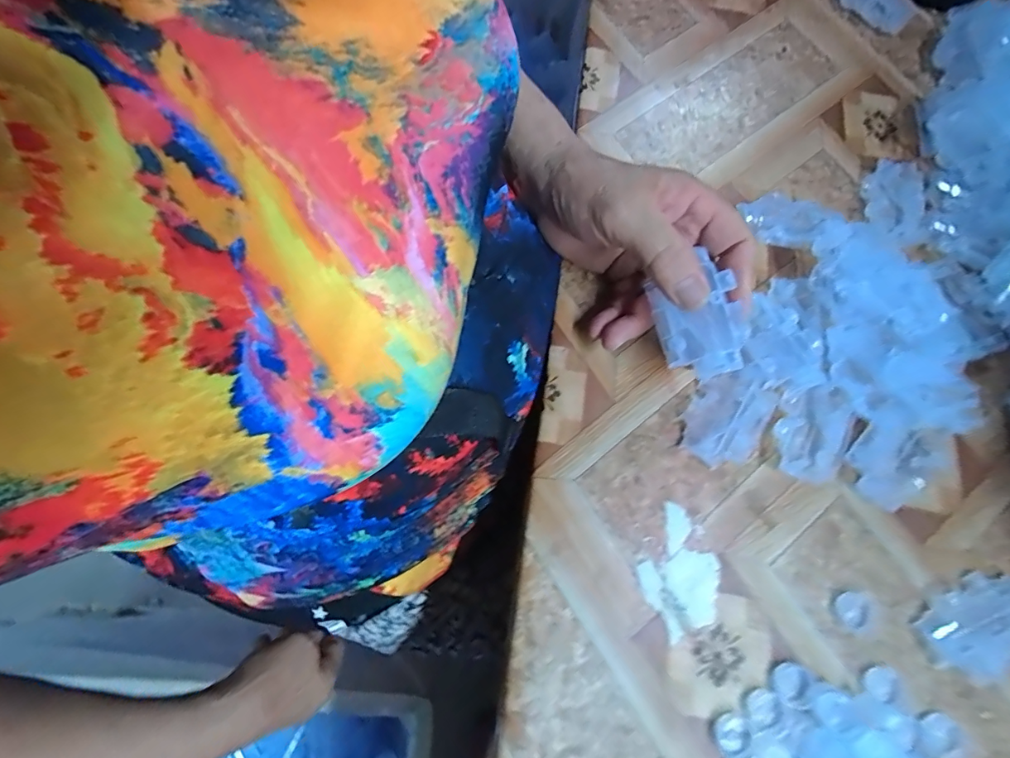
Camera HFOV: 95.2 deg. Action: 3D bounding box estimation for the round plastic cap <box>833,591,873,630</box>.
[{"bbox_3d":[0.199,0.132,0.262,0.021,0.004,0.019,4,73,1],"label":"round plastic cap"}]

